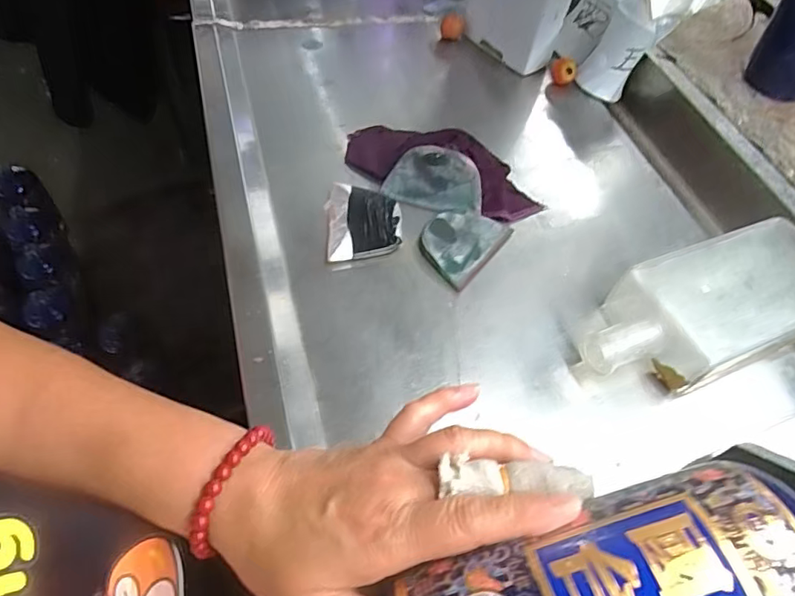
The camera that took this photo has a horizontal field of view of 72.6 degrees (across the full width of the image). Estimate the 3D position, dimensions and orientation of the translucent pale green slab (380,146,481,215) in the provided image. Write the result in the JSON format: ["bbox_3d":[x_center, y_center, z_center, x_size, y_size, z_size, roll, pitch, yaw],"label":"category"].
[{"bbox_3d":[0.032,-0.103,0.470,0.083,0.010,0.053,12,86,9],"label":"translucent pale green slab"}]

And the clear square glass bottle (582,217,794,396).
[{"bbox_3d":[0.236,0.011,0.410,0.223,0.056,0.090,-19,59,-17],"label":"clear square glass bottle"}]

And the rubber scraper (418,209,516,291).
[{"bbox_3d":[0.053,-0.050,0.445,0.056,0.004,0.081,34,59,18],"label":"rubber scraper"}]

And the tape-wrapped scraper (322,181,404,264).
[{"bbox_3d":[-0.028,-0.065,0.447,0.060,0.004,0.080,-4,56,-7],"label":"tape-wrapped scraper"}]

